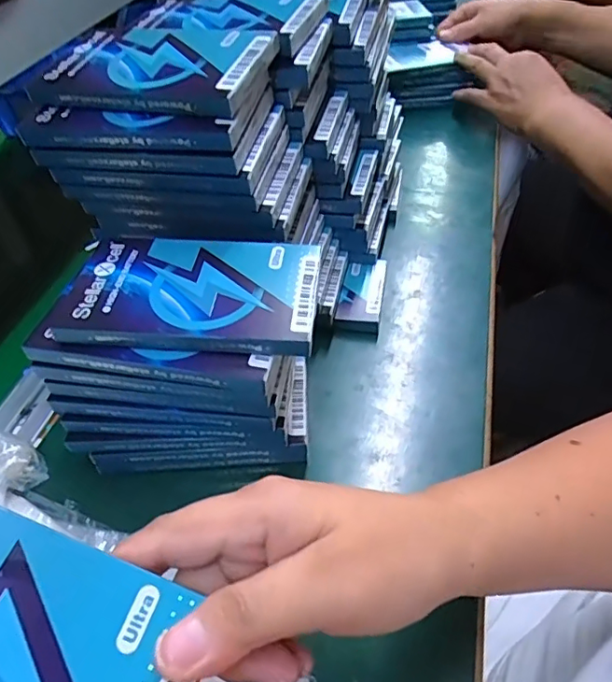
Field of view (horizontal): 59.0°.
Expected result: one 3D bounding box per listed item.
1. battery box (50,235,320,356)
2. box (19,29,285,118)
[{"bbox_3d":[-0.062,-0.029,0.300,0.133,0.015,0.081,1,47,6],"label":"battery box"},{"bbox_3d":[-0.090,-0.169,0.329,0.132,0.019,0.092,10,49,15],"label":"box"}]

